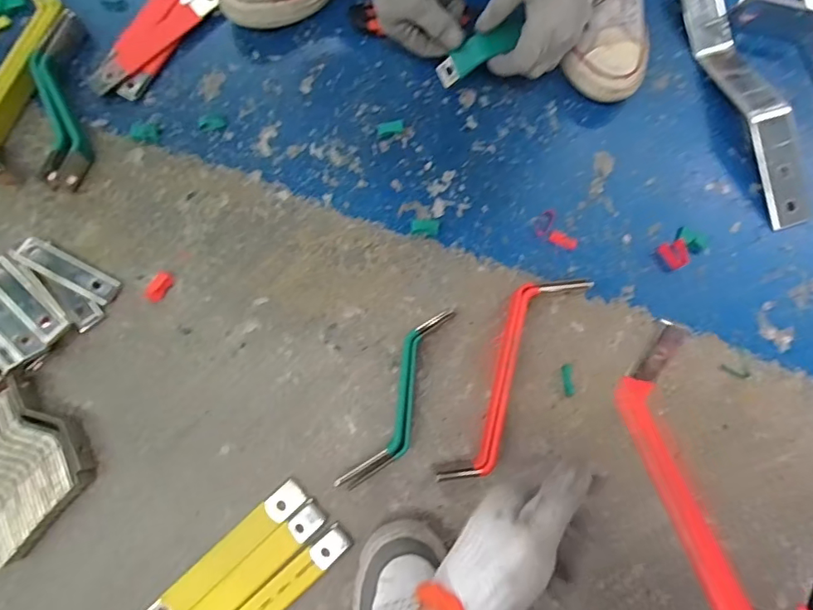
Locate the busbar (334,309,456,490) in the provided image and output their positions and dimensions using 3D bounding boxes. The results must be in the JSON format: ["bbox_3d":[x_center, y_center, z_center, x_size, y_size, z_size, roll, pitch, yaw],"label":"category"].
[{"bbox_3d":[-0.003,0.096,0.510,0.047,0.032,0.208,25,80,4],"label":"busbar"}]

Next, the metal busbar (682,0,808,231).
[{"bbox_3d":[0.409,-0.254,0.581,0.059,0.037,0.330,-17,80,-4],"label":"metal busbar"}]

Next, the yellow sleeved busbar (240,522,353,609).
[{"bbox_3d":[-0.131,0.290,0.477,0.179,0.013,0.030,-41,83,-8],"label":"yellow sleeved busbar"}]

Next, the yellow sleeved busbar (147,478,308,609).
[{"bbox_3d":[-0.179,0.250,0.486,0.182,0.012,0.030,-42,83,-8],"label":"yellow sleeved busbar"}]

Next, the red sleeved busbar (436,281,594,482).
[{"bbox_3d":[0.109,0.073,0.515,0.068,0.036,0.253,27,80,4],"label":"red sleeved busbar"}]

